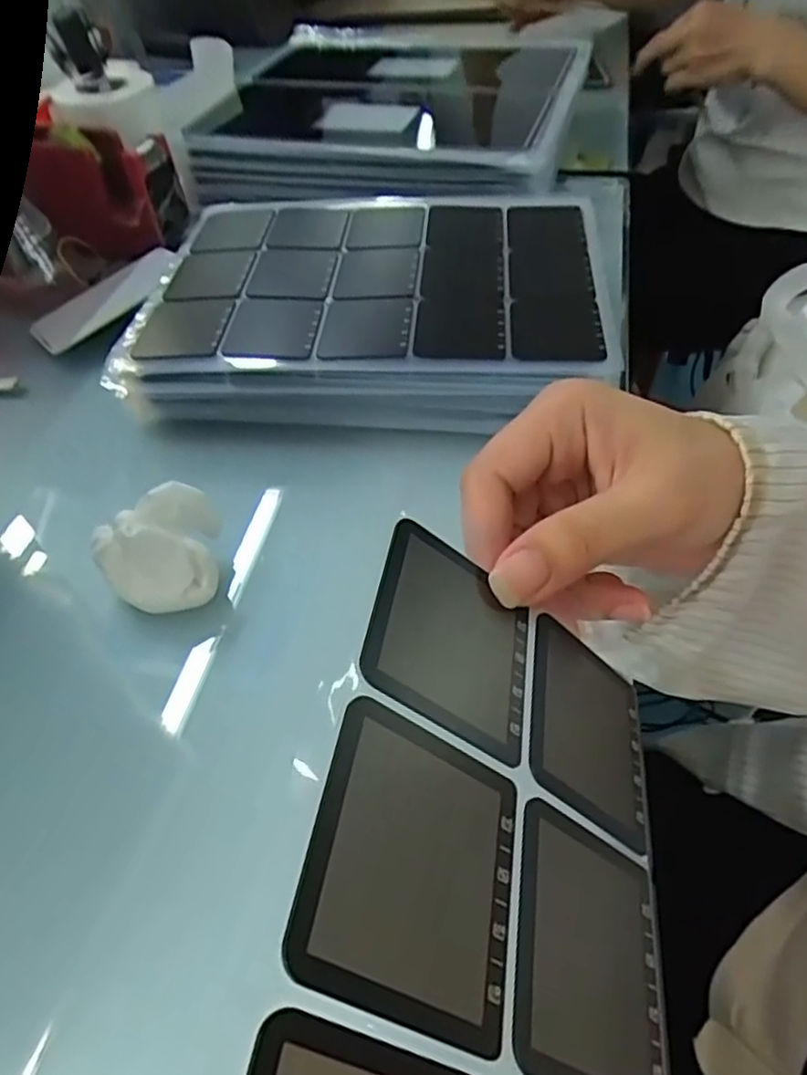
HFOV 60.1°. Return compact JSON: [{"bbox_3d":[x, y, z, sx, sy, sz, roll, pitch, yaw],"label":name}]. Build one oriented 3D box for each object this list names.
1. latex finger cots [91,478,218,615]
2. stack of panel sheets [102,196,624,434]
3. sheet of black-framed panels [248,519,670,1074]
[{"bbox_3d":[-0.106,0.008,0.323,0.058,0.045,0.043,-37,56,-25],"label":"latex finger cots"},{"bbox_3d":[-0.018,-0.154,0.443,0.286,0.034,0.222,5,49,8],"label":"stack of panel sheets"},{"bbox_3d":[0.022,0.081,0.151,0.101,0.007,0.169,36,40,-20],"label":"sheet of black-framed panels"}]

